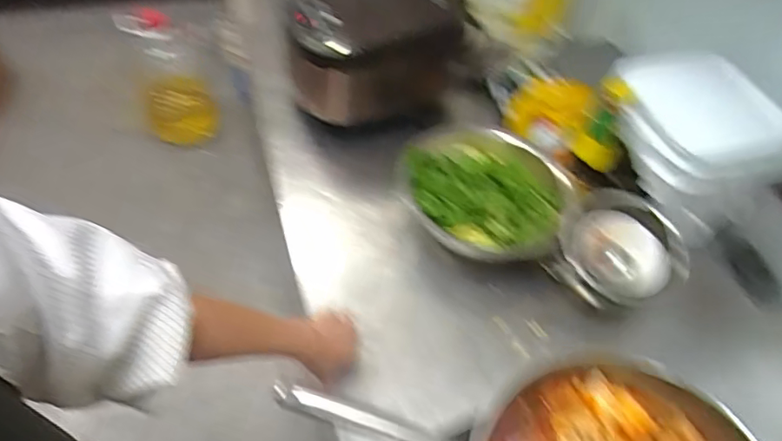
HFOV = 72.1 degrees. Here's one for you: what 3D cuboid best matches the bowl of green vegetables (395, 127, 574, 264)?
[{"bbox_3d":[0.163,-0.045,0.953,0.294,0.095,0.276,3,51,-4],"label":"bowl of green vegetables"}]

